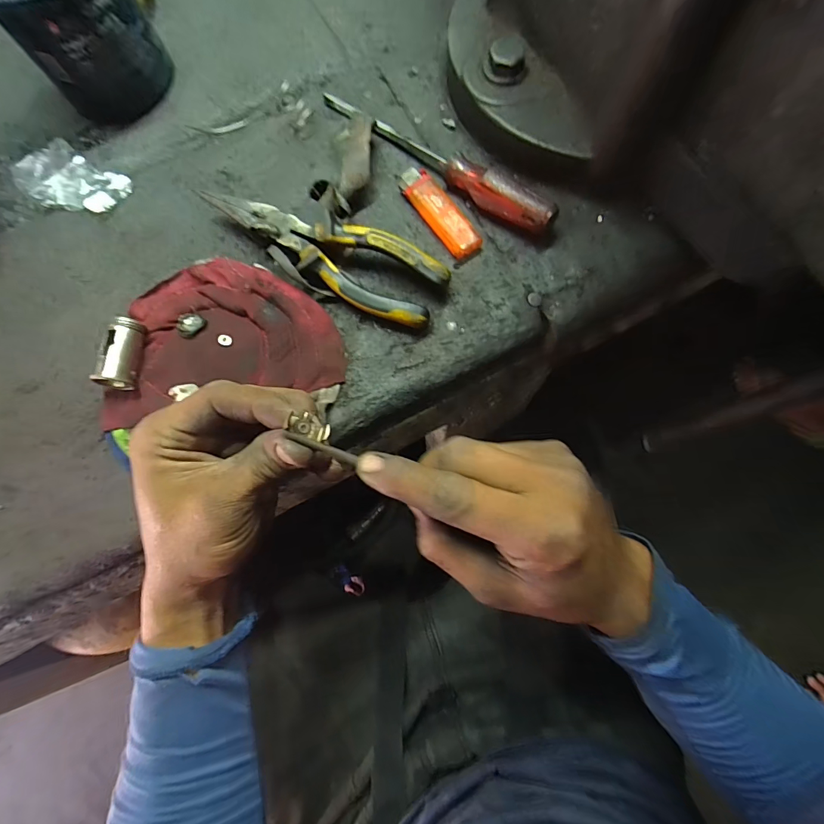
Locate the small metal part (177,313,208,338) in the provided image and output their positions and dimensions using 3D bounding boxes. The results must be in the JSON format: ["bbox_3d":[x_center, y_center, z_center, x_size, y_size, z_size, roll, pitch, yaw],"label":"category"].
[{"bbox_3d":[-0.151,-0.059,0.274,0.019,0.004,0.017,30,79,6],"label":"small metal part"}]

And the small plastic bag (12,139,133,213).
[{"bbox_3d":[-0.265,-0.181,0.316,0.063,0.025,0.051,27,79,5],"label":"small plastic bag"}]

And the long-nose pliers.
[{"bbox_3d":[-0.064,-0.116,0.282,0.182,0.022,0.050,28,79,5],"label":"long-nose pliers"}]

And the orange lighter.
[{"bbox_3d":[0.020,-0.147,0.297,0.022,0.012,0.079,-34,80,-7],"label":"orange lighter"}]

